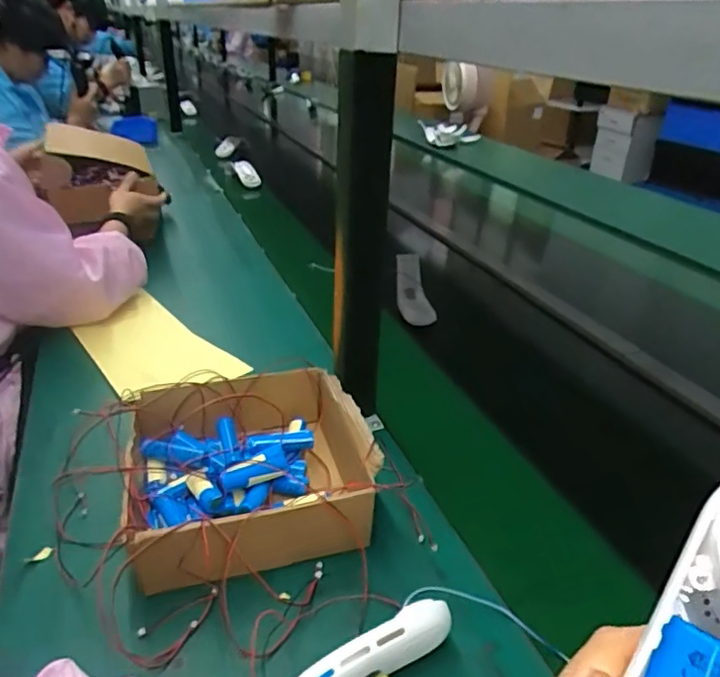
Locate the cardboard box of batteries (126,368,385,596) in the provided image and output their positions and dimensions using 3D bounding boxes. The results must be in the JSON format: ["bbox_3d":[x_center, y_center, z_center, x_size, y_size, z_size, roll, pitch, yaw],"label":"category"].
[{"bbox_3d":[-0.107,0.122,0.567,0.212,0.082,0.209,-7,29,-16],"label":"cardboard box of batteries"}]

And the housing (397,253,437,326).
[{"bbox_3d":[0.089,-0.082,1.007,0.048,0.040,0.162,-2,42,-7],"label":"housing"}]

